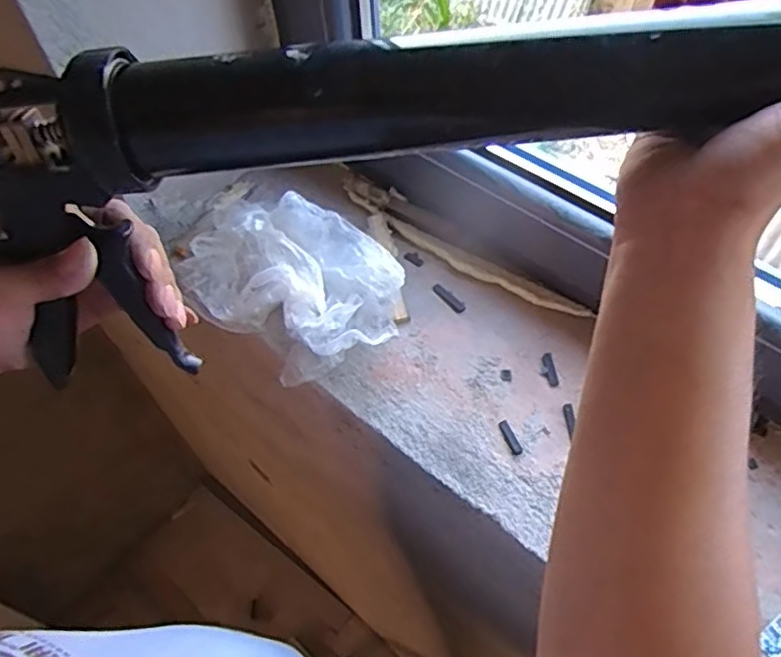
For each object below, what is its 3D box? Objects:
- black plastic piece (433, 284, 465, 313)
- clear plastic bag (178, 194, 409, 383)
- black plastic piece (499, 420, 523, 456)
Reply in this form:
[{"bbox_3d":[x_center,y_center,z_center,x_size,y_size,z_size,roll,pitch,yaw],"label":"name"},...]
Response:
[{"bbox_3d":[0.061,-0.032,0.645,0.012,0.005,0.044,-36,61,-18],"label":"black plastic piece"},{"bbox_3d":[-0.093,-0.045,0.603,0.207,0.094,0.152,38,66,24],"label":"clear plastic bag"},{"bbox_3d":[0.107,0.097,0.554,0.009,0.004,0.033,-20,58,-10],"label":"black plastic piece"}]

